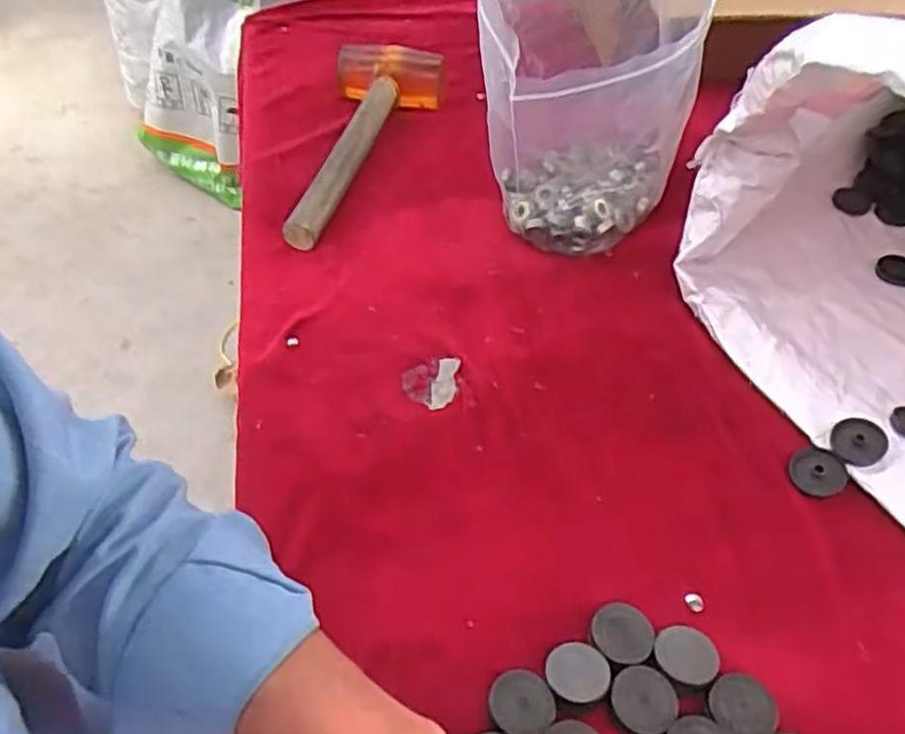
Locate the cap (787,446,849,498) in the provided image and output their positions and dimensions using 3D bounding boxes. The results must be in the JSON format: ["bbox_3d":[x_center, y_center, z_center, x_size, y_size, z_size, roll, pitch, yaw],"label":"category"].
[{"bbox_3d":[0.235,0.067,0.483,0.035,0.004,0.033,-4,62,7],"label":"cap"}]

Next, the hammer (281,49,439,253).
[{"bbox_3d":[-0.076,-0.211,0.690,0.108,0.048,0.269,7,49,3],"label":"hammer"}]

